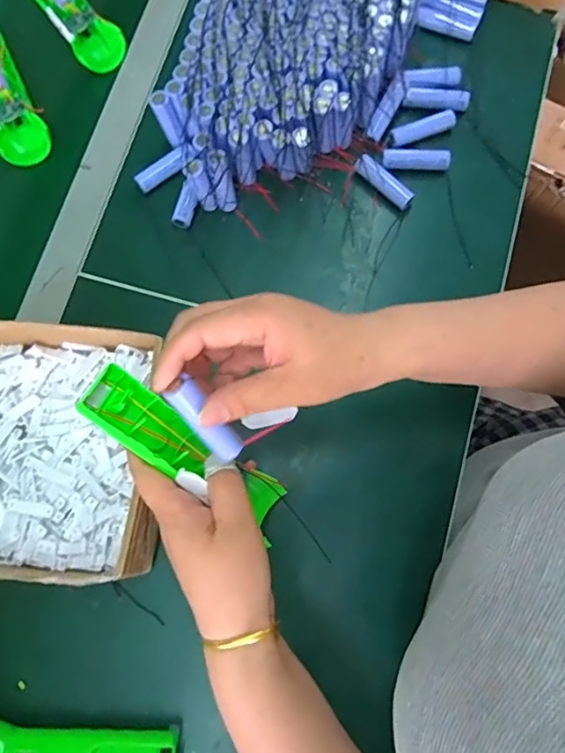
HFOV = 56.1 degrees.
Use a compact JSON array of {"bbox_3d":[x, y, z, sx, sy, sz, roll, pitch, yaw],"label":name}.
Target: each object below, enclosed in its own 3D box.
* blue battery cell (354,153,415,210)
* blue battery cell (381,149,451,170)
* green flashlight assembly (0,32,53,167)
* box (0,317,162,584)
[{"bbox_3d":[0.099,-0.191,0.517,0.064,0.024,0.020,42,81,8],"label":"blue battery cell"},{"bbox_3d":[0.132,-0.214,0.526,0.066,0.015,0.018,2,78,0],"label":"blue battery cell"},{"bbox_3d":[-0.287,-0.293,0.550,0.052,0.022,0.158,-24,79,-5],"label":"green flashlight assembly"},{"bbox_3d":[-0.211,0.060,0.444,0.215,0.065,0.198,2,77,2],"label":"box"}]

